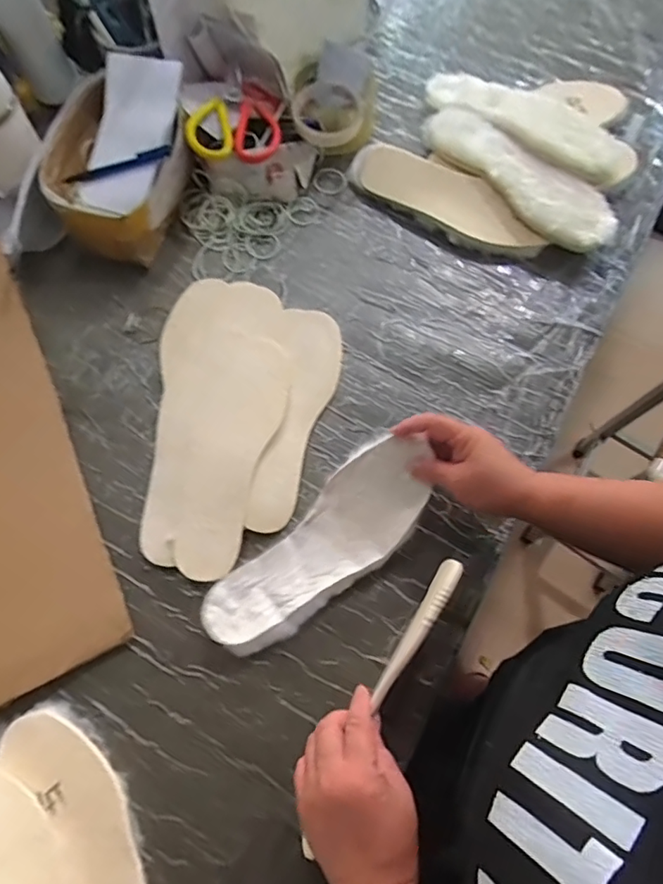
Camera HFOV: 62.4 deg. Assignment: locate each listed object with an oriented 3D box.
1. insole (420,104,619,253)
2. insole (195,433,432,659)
[{"bbox_3d":[0.231,-0.337,0.684,0.280,0.044,0.086,40,75,12],"label":"insole"},{"bbox_3d":[-0.006,0.099,0.524,0.256,0.033,0.086,-42,76,-5],"label":"insole"}]

